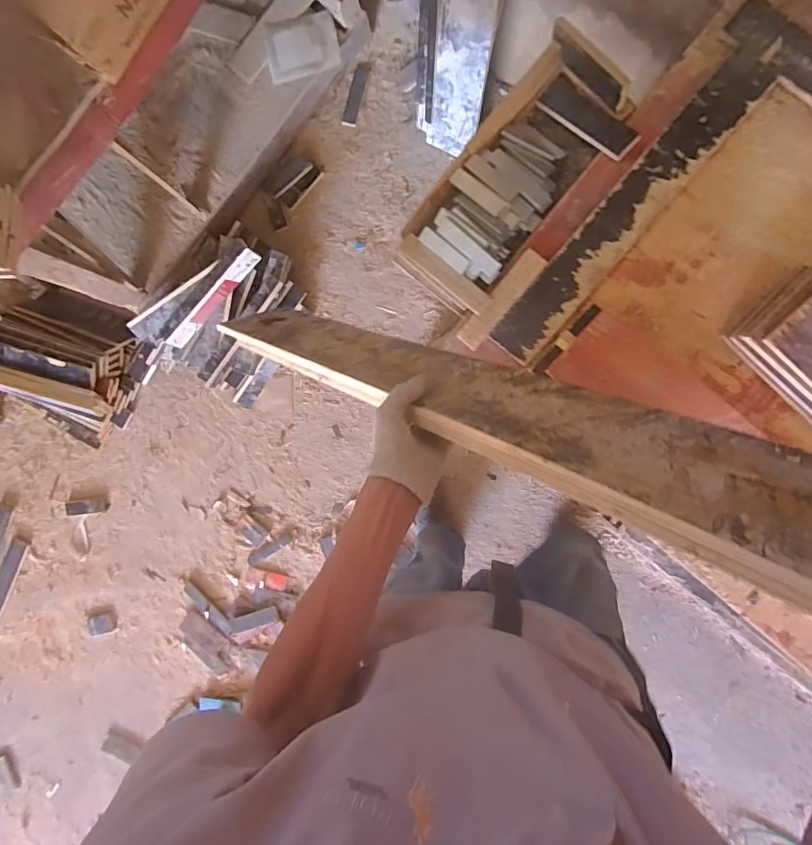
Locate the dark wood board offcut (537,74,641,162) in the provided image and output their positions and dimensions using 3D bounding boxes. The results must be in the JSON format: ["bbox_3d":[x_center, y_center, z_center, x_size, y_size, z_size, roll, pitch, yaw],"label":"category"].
[{"bbox_3d":[0.308,-0.516,0.799,0.184,0.015,0.056,47,117,17],"label":"dark wood board offcut"}]

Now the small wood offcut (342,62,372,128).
[{"bbox_3d":[-0.158,-1.039,1.501,0.051,0.021,0.194,16,92,6],"label":"small wood offcut"}]

